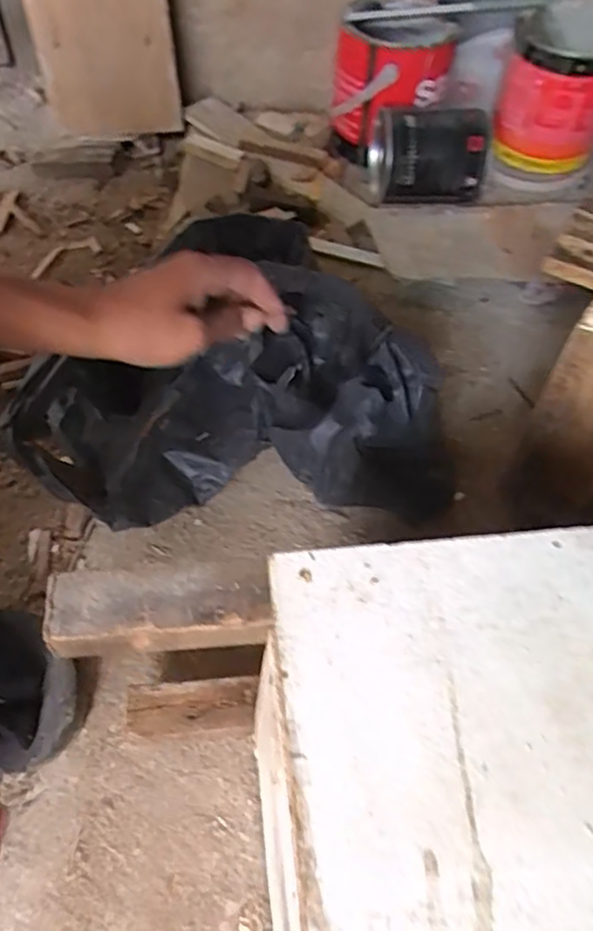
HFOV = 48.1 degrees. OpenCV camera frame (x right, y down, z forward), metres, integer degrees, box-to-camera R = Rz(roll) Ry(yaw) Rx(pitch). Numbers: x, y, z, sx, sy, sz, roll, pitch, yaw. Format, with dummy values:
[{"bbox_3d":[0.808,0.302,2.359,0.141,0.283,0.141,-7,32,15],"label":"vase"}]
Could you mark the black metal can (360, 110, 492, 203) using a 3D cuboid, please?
[{"bbox_3d":[0.163,-0.386,0.836,0.150,0.097,0.097,12,55,5],"label":"black metal can"}]

